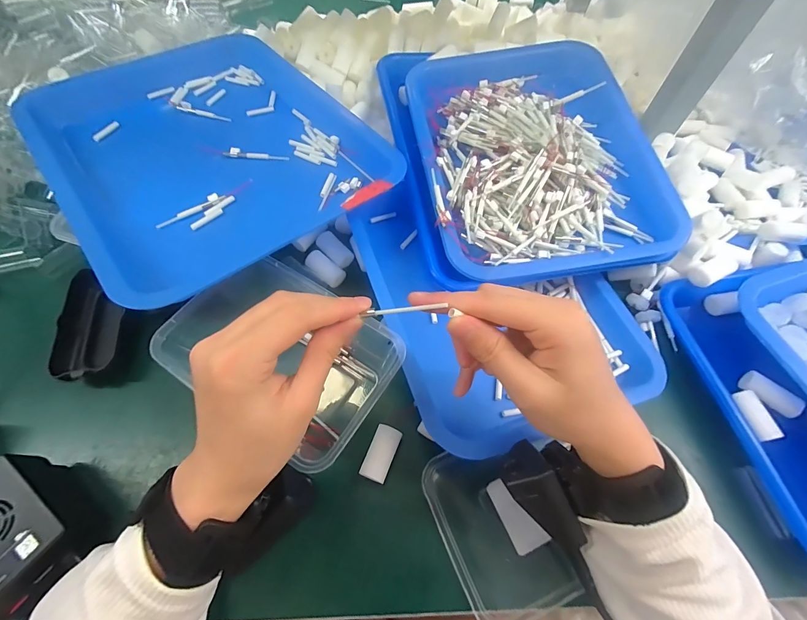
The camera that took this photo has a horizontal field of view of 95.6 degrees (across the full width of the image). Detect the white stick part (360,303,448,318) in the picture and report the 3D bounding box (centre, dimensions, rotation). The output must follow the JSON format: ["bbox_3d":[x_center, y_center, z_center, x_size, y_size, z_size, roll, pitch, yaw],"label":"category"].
[{"bbox_3d":[0.000,0.000,0.201,0.047,0.004,0.004,-6,59,19],"label":"white stick part"}]

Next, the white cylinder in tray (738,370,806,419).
[{"bbox_3d":[0.320,0.073,0.320,0.020,0.016,0.043,-30,53,-17],"label":"white cylinder in tray"}]

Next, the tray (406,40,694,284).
[{"bbox_3d":[0.137,-0.168,0.367,0.235,0.066,0.278,-5,62,-5],"label":"tray"}]

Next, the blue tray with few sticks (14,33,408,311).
[{"bbox_3d":[-0.191,-0.175,0.372,0.281,0.046,0.340,-35,68,-19],"label":"blue tray with few sticks"}]

